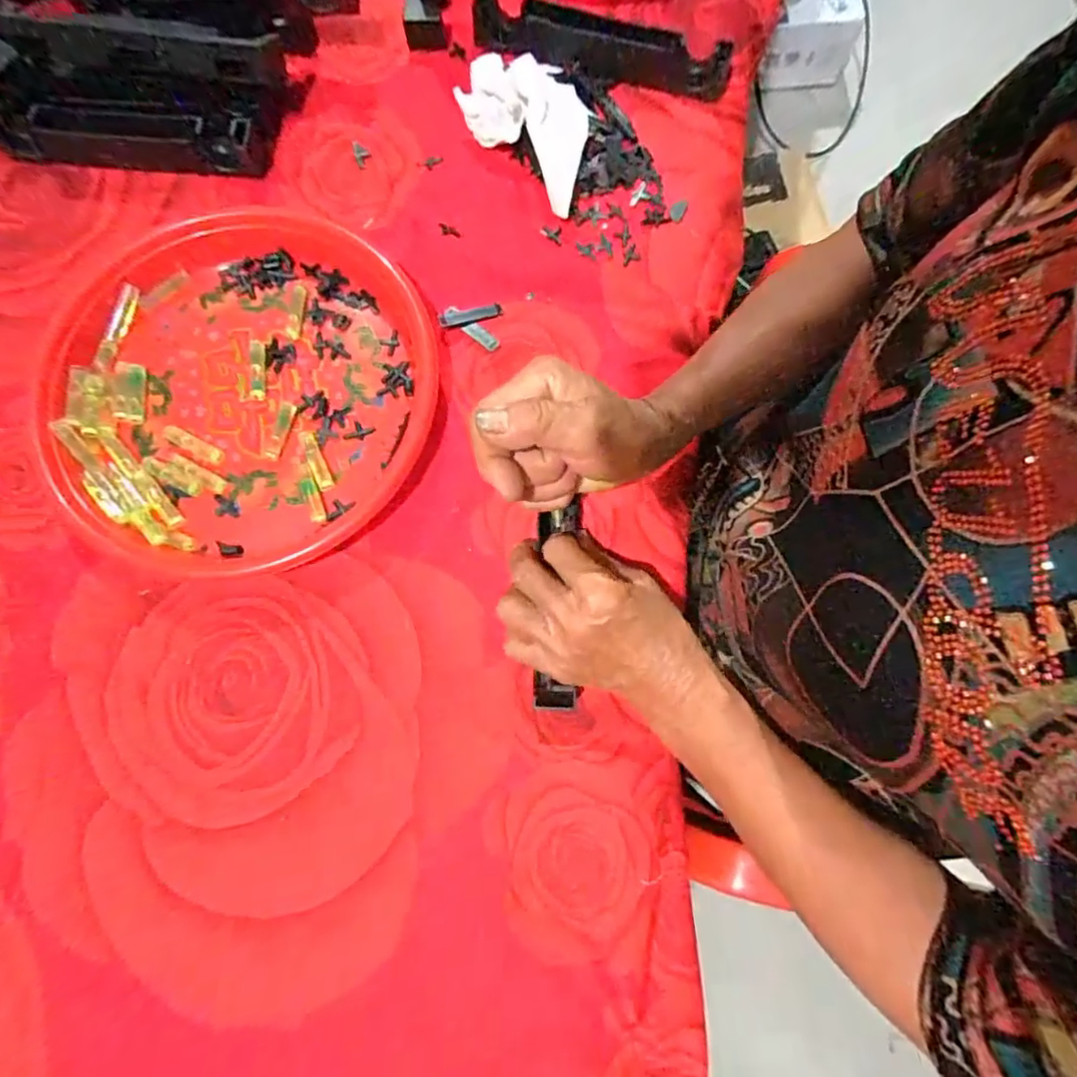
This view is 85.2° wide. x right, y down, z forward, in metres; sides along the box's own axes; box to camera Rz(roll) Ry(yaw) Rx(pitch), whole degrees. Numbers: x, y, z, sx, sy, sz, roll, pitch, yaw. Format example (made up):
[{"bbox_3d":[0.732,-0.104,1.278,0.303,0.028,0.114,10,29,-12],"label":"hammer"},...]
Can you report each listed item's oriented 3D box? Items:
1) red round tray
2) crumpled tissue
[{"bbox_3d":[-0.196,-0.097,0.384,0.252,0.025,0.239,0,76,0],"label":"red round tray"},{"bbox_3d":[0.006,-0.301,0.423,0.085,0.035,0.118,-36,79,-8],"label":"crumpled tissue"}]

